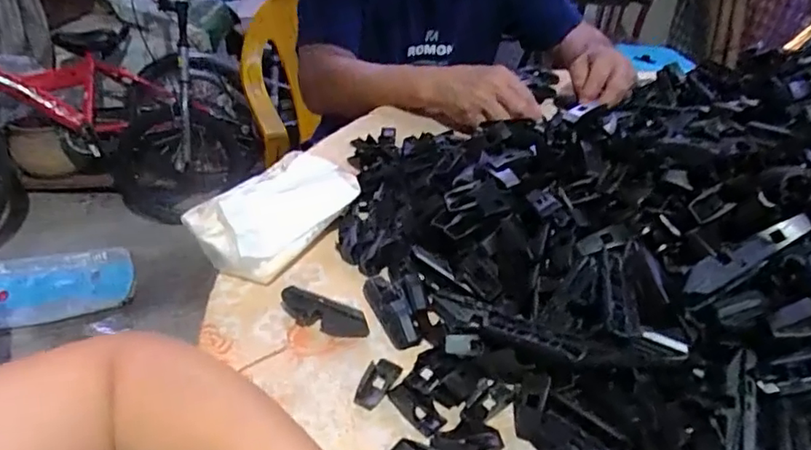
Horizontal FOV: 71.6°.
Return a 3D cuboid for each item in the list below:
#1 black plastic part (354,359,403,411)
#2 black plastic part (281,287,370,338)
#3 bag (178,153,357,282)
[{"bbox_3d":[-0.019,0.107,0.382,0.021,0.006,0.041,17,36,20],"label":"black plastic part"},{"bbox_3d":[-0.063,0.067,0.424,0.071,0.019,0.017,15,36,18],"label":"black plastic part"},{"bbox_3d":[-0.111,-0.014,0.502,0.089,0.053,0.138,26,40,31],"label":"bag"}]

